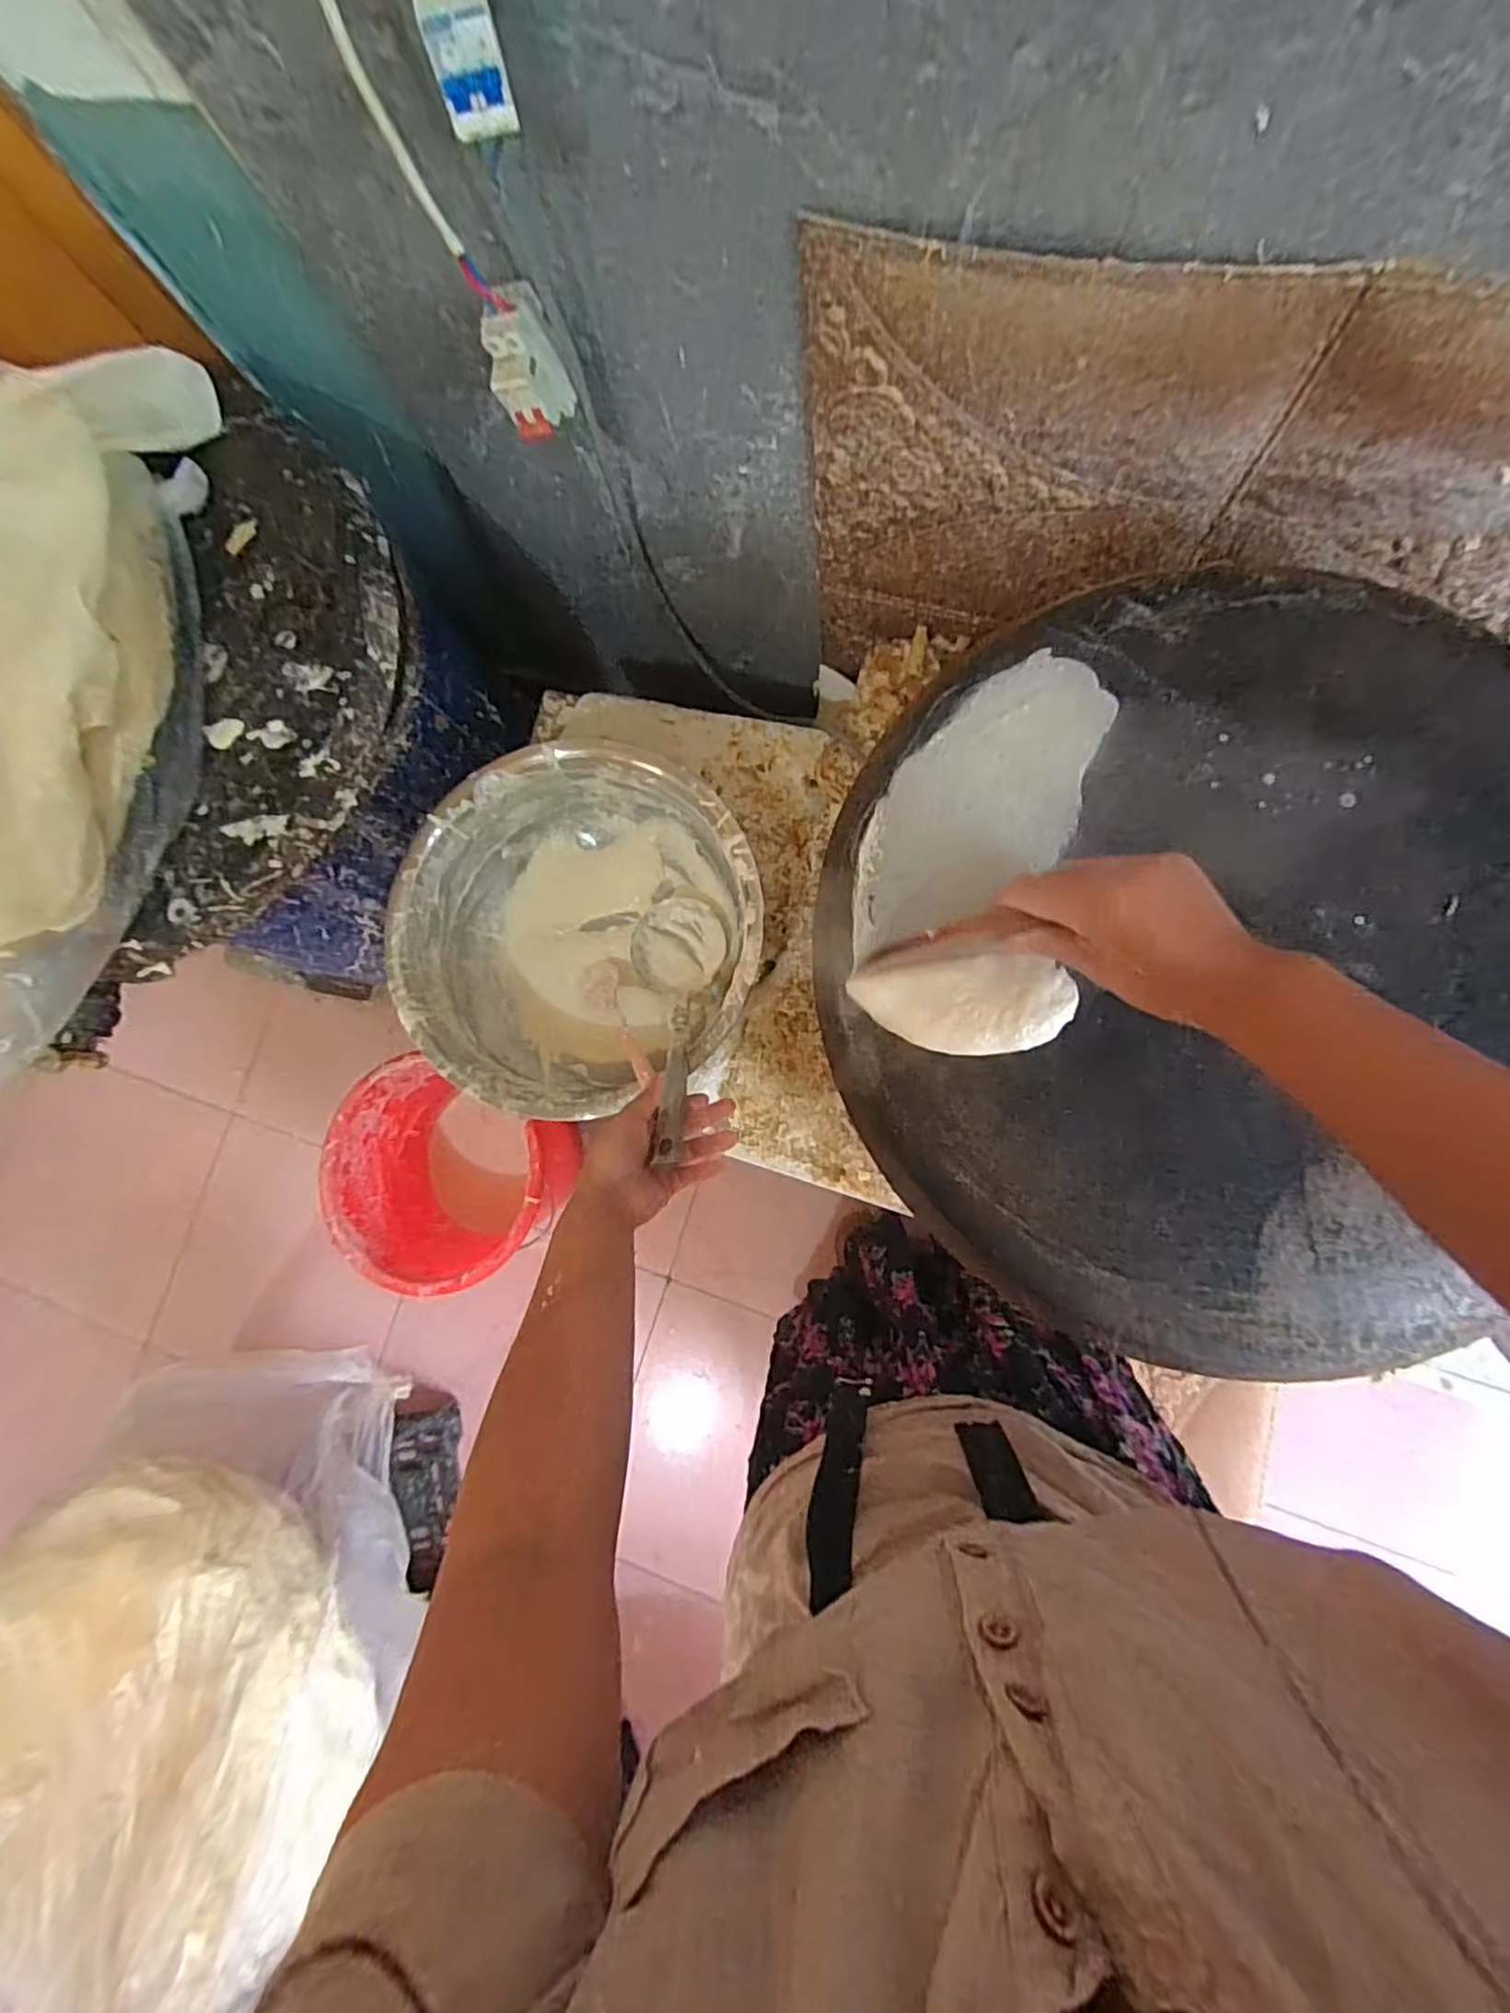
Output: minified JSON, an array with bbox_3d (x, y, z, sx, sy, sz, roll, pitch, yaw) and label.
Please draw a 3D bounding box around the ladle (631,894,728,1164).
[{"bbox_3d":[-0.086,0.020,0.712,0.104,0.069,0.351,-7,44,6],"label":"ladle"}]

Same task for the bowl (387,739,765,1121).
[{"bbox_3d":[-0.181,-0.084,0.770,0.372,0.135,0.366,-1,83,7],"label":"bowl"}]

